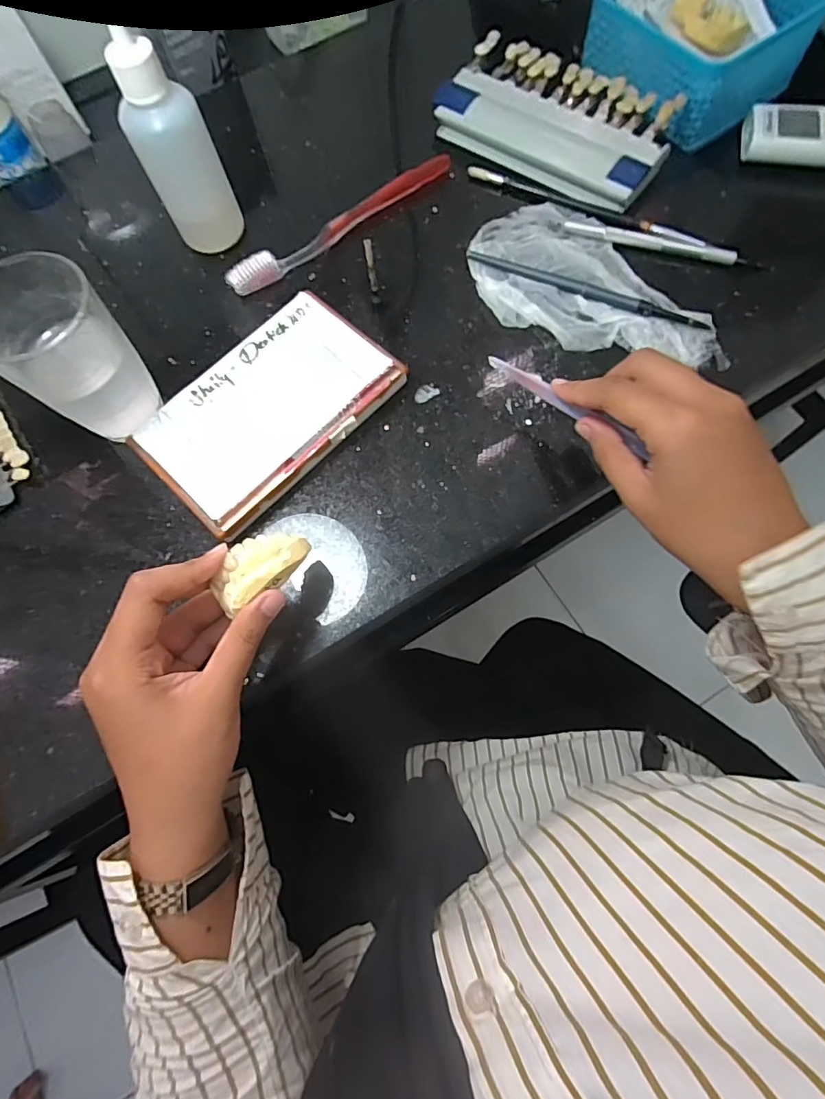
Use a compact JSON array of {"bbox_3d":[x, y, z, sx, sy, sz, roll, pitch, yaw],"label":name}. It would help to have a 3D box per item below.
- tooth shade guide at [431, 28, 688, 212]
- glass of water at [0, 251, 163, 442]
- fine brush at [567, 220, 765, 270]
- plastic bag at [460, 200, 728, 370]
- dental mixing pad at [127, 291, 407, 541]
[{"bbox_3d":[0.103,-0.318,0.380,0.170,0.026,0.104,31,77,13],"label":"tooth shade guide"},{"bbox_3d":[-0.189,-0.106,0.292,0.060,0.098,0.063,0,74,1],"label":"glass of water"},{"bbox_3d":[0.173,-0.210,0.351,0.134,0.010,0.009,18,74,10],"label":"fine brush"},{"bbox_3d":[0.111,-0.169,0.342,0.098,0.012,0.173,-36,73,-8],"label":"plastic bag"},{"bbox_3d":[-0.088,-0.087,0.318,0.090,0.021,0.150,43,79,12],"label":"dental mixing pad"}]

